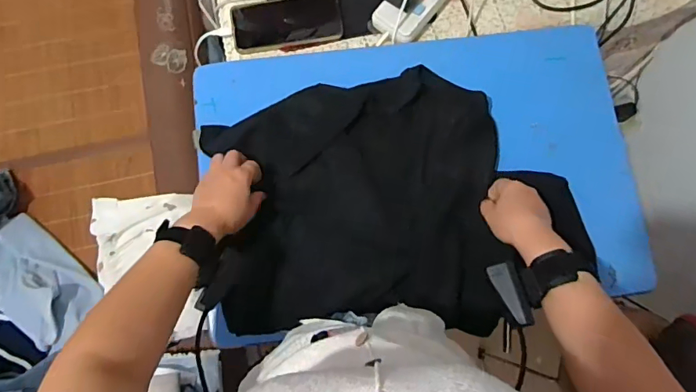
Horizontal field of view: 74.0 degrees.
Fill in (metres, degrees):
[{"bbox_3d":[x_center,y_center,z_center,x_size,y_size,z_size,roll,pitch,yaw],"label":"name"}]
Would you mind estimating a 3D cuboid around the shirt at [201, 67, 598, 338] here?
[{"bbox_3d":[0.067,0.006,0.607,0.461,0.051,0.330,-9,79,-3],"label":"shirt"}]

